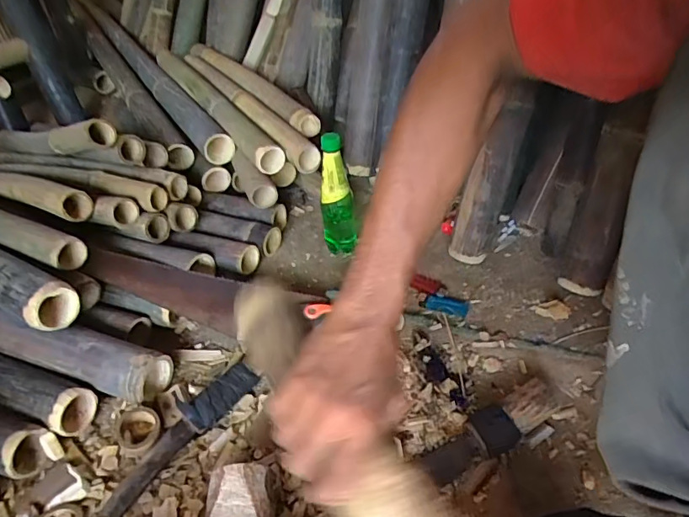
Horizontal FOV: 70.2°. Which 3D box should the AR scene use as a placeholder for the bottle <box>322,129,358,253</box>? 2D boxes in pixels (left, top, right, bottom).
[{"bbox_3d":[-0.013,-0.109,0.835,0.060,0.224,0.065,-4,39,0],"label":"bottle"}]

